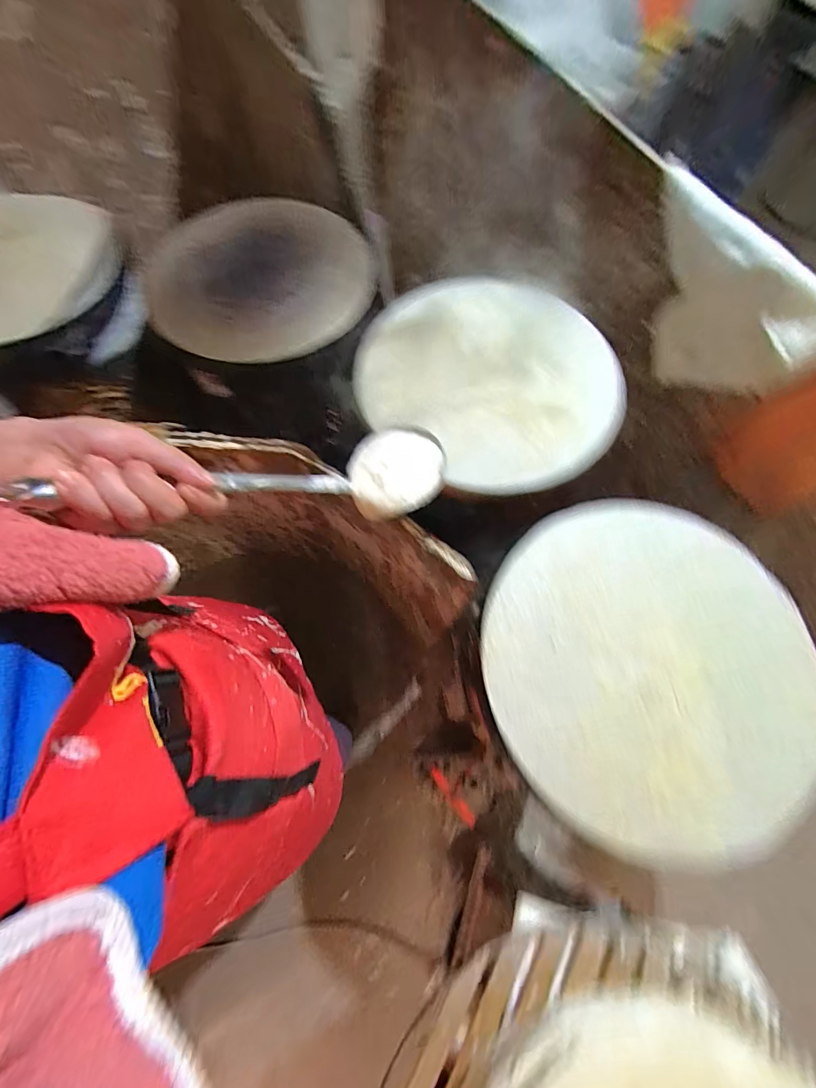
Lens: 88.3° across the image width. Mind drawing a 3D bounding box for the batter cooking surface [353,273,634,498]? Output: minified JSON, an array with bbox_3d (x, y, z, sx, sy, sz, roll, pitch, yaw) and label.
[{"bbox_3d":[0.123,-0.238,0.601,0.358,0.057,0.331,0,70,1],"label":"batter cooking surface"}]

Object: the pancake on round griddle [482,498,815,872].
[{"bbox_3d":[0.268,0.131,0.475,0.348,0.032,0.364,27,72,10],"label":"pancake on round griddle"}]

